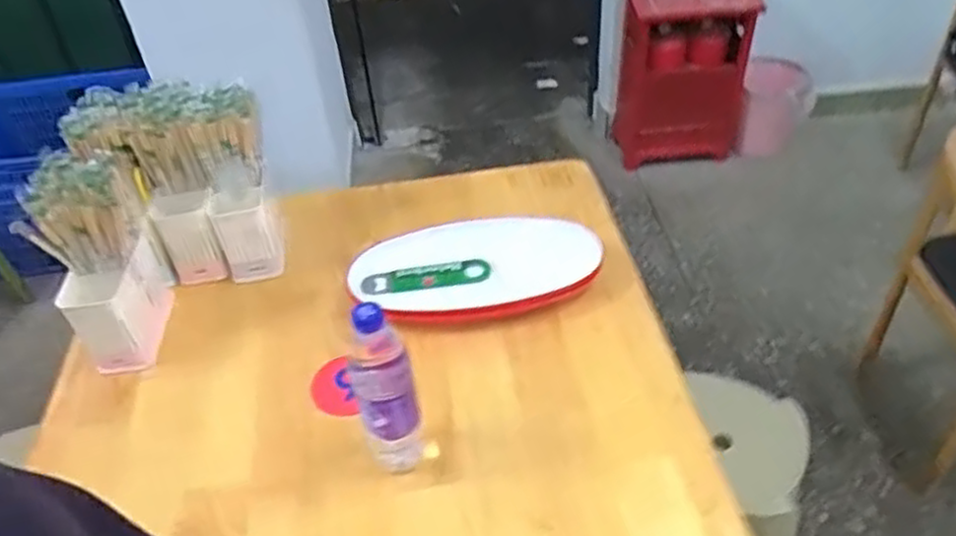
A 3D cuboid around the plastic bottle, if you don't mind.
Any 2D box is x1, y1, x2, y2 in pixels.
[{"bbox_3d":[-0.095,0.128,0.784,0.059,0.226,0.053,-15,42,-11],"label":"plastic bottle"}]

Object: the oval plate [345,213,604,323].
[{"bbox_3d":[-0.005,0.006,1.037,0.333,0.059,0.159,-9,43,-2],"label":"oval plate"}]

